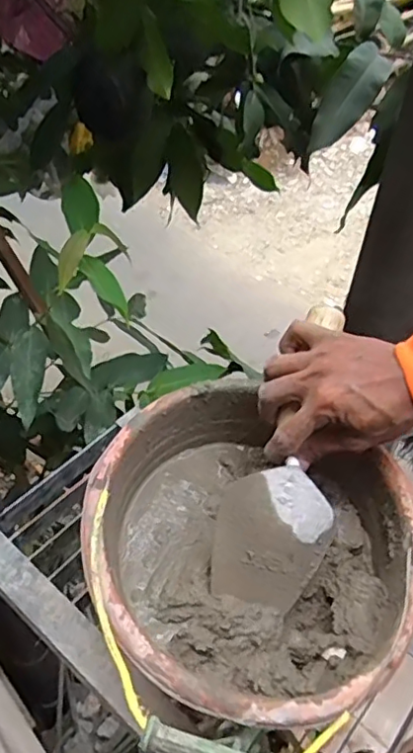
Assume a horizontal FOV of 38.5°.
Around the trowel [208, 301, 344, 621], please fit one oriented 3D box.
[{"bbox_3d":[0.074,0.059,0.482,0.084,0.034,0.252,16,80,9],"label":"trowel"}]

